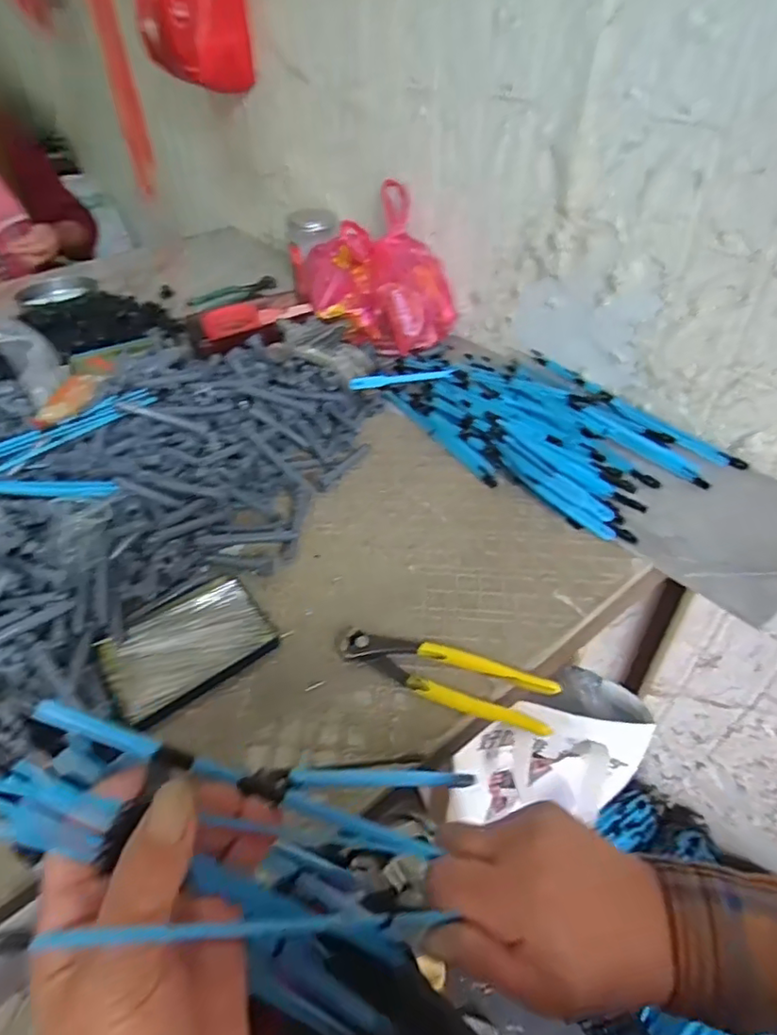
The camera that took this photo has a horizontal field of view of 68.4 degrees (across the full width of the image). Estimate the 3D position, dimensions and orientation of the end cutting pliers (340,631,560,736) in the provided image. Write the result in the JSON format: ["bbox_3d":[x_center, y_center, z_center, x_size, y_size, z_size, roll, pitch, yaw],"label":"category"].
[{"bbox_3d":[0.043,0.123,0.445,0.165,0.018,0.047,16,46,18],"label":"end cutting pliers"}]

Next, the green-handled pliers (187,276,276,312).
[{"bbox_3d":[-0.273,-0.392,1.008,0.154,0.013,0.060,-18,45,-17],"label":"green-handled pliers"}]

